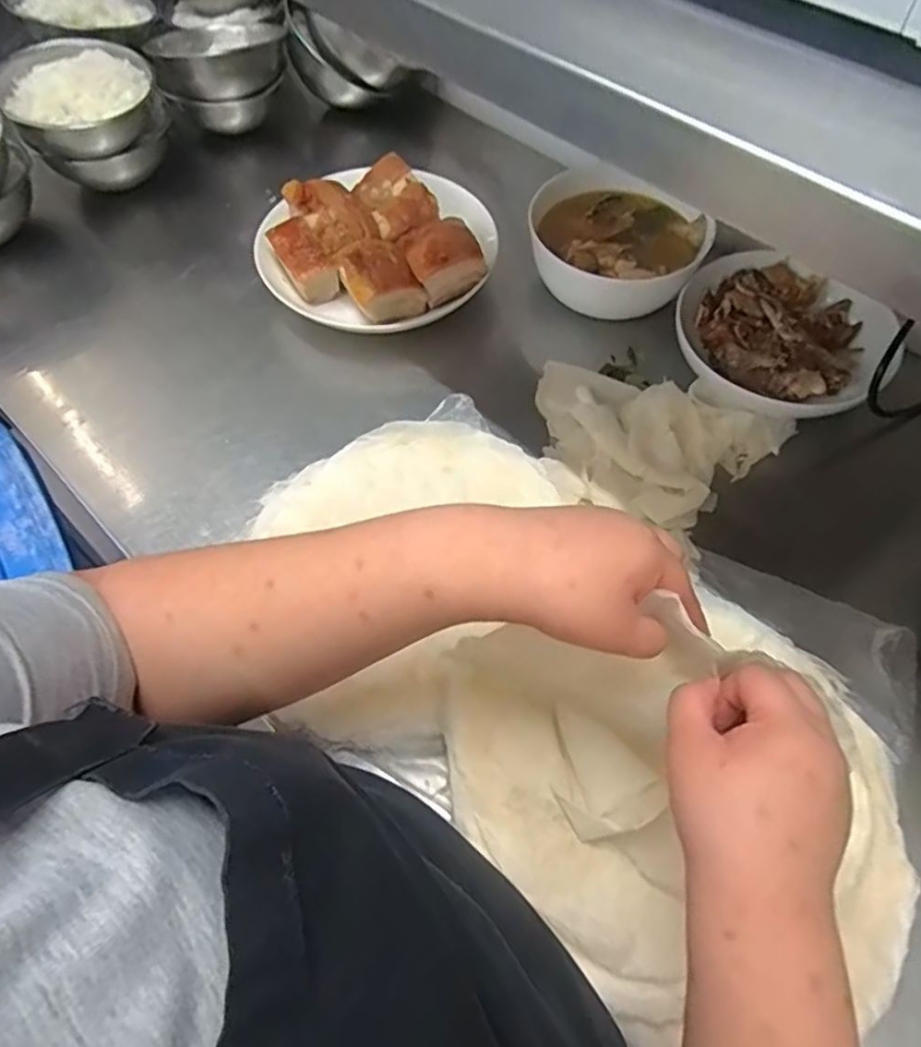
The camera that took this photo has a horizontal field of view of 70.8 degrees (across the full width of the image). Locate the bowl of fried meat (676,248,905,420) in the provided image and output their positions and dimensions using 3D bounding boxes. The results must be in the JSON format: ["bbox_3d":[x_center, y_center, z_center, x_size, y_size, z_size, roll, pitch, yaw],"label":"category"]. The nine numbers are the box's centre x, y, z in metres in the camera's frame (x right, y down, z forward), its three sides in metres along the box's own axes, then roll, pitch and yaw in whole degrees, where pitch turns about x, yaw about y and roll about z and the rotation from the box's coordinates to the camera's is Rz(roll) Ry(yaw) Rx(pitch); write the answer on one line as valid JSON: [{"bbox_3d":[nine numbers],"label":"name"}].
[{"bbox_3d":[0.306,-0.184,0.618,0.188,0.057,0.192,24,63,13],"label":"bowl of fried meat"}]

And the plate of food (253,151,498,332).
[{"bbox_3d":[-0.089,-0.295,0.703,0.241,0.081,0.206,-20,62,-11],"label":"plate of food"}]

